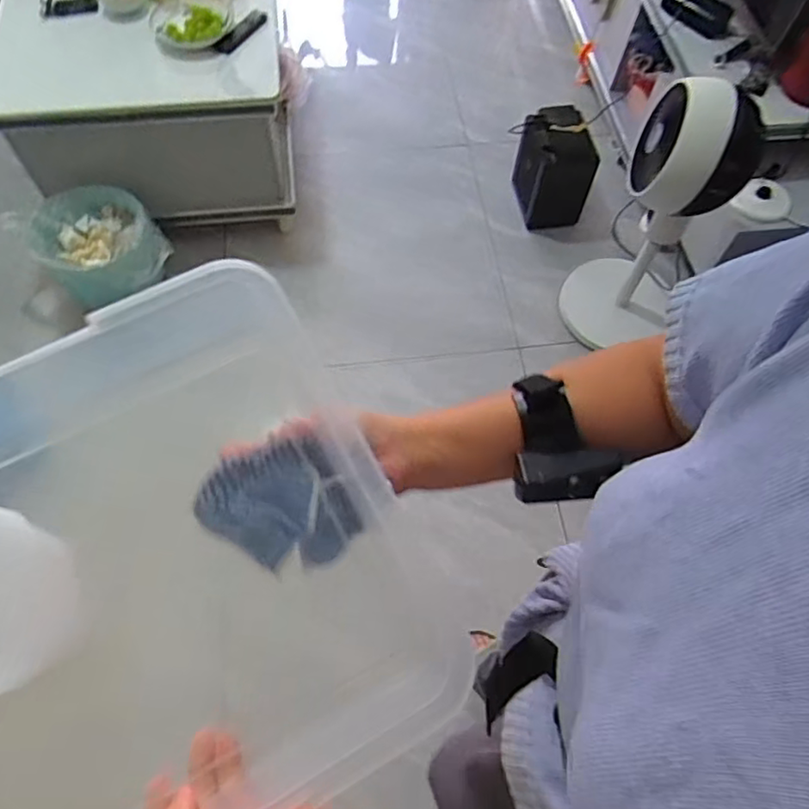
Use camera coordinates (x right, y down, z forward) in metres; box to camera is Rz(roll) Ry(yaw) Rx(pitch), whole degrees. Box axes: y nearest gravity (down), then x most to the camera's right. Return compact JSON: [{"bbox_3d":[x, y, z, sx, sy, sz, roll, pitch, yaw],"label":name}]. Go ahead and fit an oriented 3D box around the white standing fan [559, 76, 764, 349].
[{"bbox_3d":[0.574,-0.430,1.420,0.245,0.725,0.255,22,65,11],"label":"white standing fan"}]

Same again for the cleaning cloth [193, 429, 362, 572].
[{"bbox_3d":[-0.090,0.075,0.440,0.093,0.039,0.087,-27,66,-14],"label":"cleaning cloth"}]

